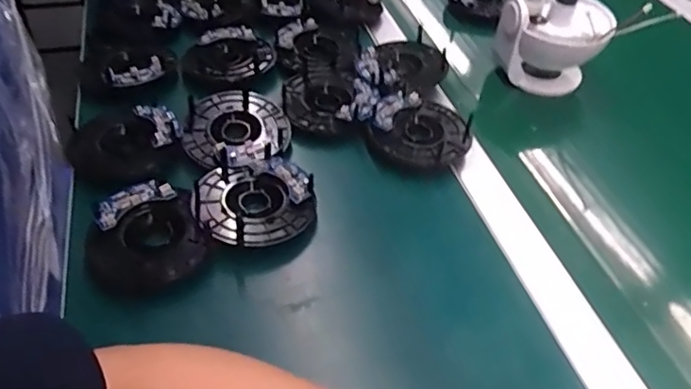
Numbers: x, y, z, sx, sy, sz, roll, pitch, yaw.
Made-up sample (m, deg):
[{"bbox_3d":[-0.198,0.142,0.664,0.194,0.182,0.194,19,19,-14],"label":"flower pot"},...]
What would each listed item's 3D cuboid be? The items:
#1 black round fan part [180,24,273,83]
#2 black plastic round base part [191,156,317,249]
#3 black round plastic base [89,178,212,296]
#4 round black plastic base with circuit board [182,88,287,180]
[{"bbox_3d":[-0.134,-0.158,0.651,0.099,0.032,0.077,-10,58,-5],"label":"black round fan part"},{"bbox_3d":[-0.078,0.009,0.486,0.100,0.029,0.090,-11,47,-13],"label":"black plastic round base part"},{"bbox_3d":[-0.161,0.034,0.449,0.086,0.023,0.093,1,45,-1],"label":"black round plastic base"},{"bbox_3d":[-0.105,-0.062,0.541,0.097,0.015,0.114,-7,46,-9],"label":"round black plastic base with circuit board"}]

